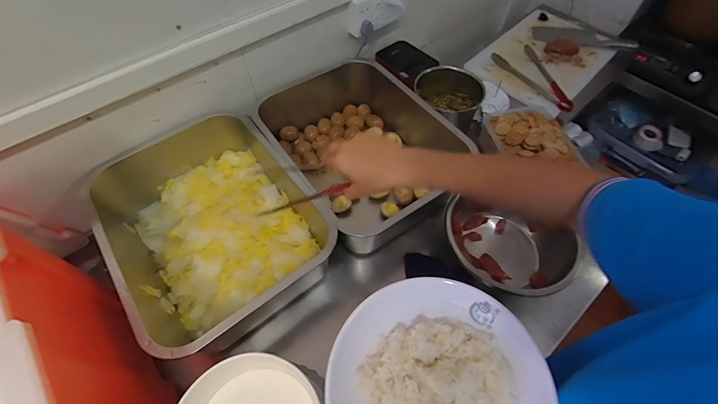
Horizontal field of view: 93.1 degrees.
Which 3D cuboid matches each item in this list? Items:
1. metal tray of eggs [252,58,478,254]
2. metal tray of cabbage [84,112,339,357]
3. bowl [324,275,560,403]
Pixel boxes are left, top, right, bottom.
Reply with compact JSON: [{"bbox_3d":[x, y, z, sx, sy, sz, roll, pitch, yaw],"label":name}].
[{"bbox_3d":[-0.010,-0.130,0.790,0.355,0.169,0.488,-32,63,-19],"label":"metal tray of eggs"},{"bbox_3d":[-0.302,0.028,0.693,0.339,0.153,0.479,-34,64,-20],"label":"metal tray of cabbage"},{"bbox_3d":[0.072,0.177,0.330,0.197,0.053,0.197,0,57,0],"label":"bowl"}]

